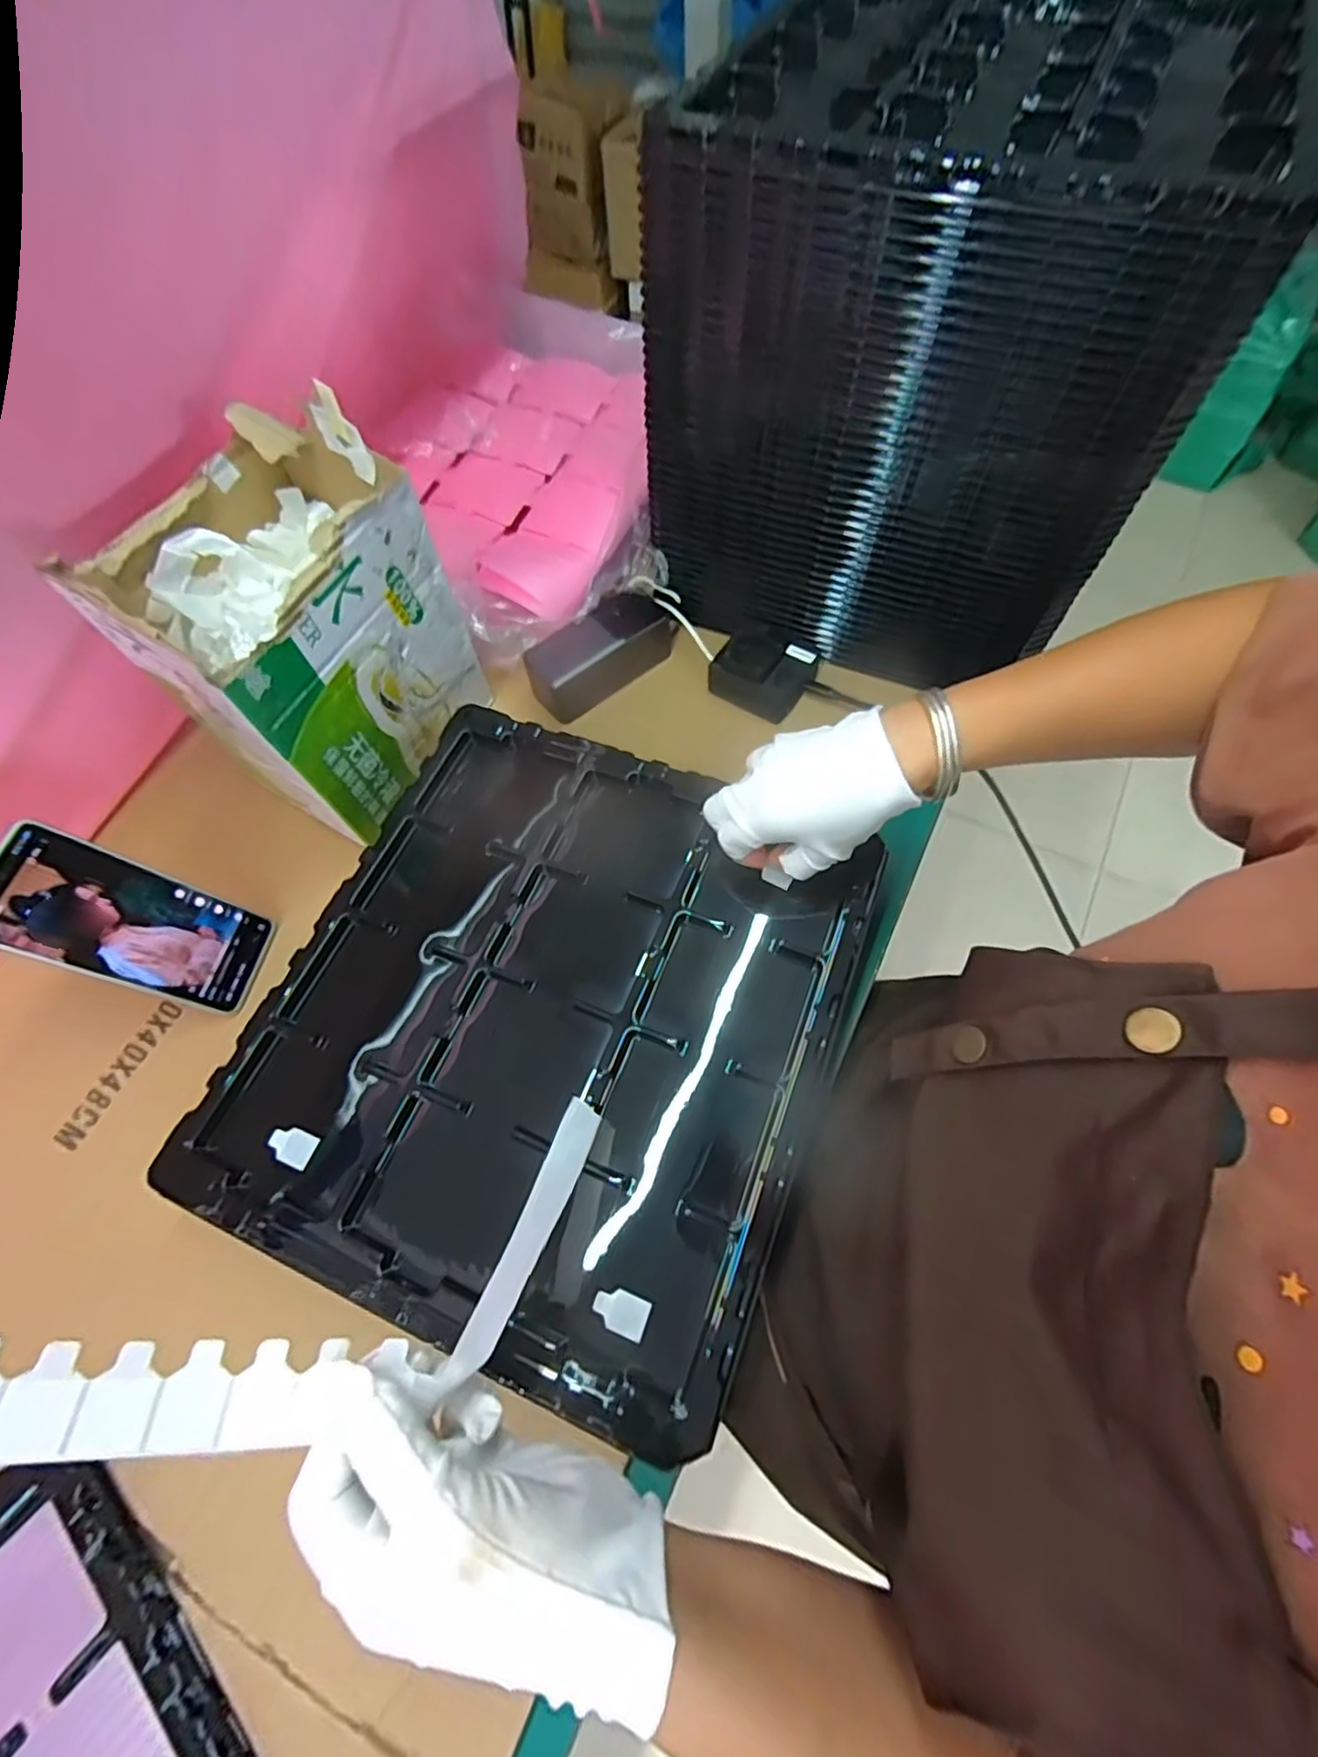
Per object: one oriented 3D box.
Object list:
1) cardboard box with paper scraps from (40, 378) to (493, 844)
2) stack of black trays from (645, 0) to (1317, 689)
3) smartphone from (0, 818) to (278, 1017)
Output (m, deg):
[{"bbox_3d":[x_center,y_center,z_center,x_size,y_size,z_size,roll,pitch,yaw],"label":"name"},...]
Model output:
[{"bbox_3d":[-0.252,-0.179,0.480,0.149,0.188,0.179,29,69,15],"label":"cardboard box with paper scraps"},{"bbox_3d":[0.213,-0.433,0.553,0.334,0.345,0.387,19,67,11],"label":"stack of black trays"},{"bbox_3d":[-0.354,0.032,0.451,0.010,0.166,0.079,-7,60,35],"label":"smartphone"}]

